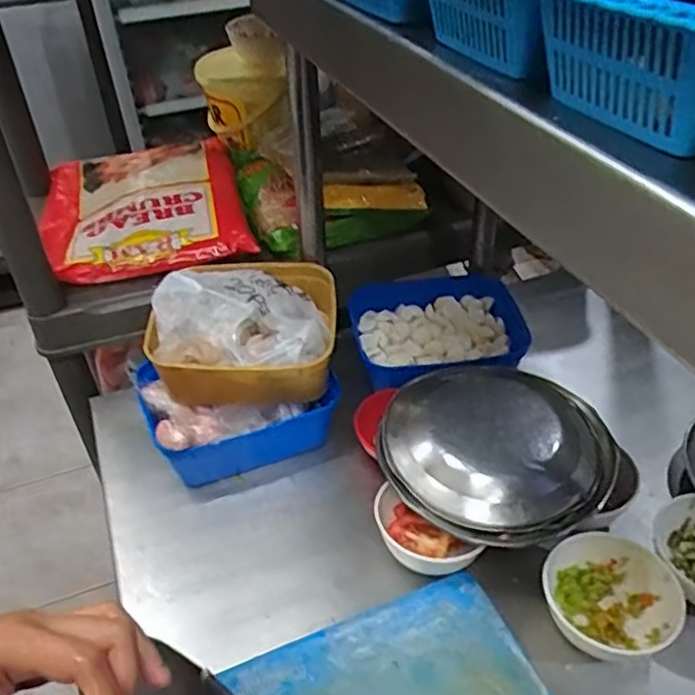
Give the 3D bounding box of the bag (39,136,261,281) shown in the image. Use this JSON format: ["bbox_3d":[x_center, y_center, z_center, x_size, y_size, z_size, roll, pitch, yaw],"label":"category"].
[{"bbox_3d":[-0.285,-0.198,0.913,0.275,0.059,0.299,-11,40,-11],"label":"bag"}]

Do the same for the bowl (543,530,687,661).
[{"bbox_3d":[0.227,0.214,0.573,0.105,0.048,0.097,-3,38,2],"label":"bowl"}]

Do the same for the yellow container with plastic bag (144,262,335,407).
[{"bbox_3d":[-0.110,-0.016,0.732,0.188,0.088,0.159,-2,39,1],"label":"yellow container with plastic bag"}]

